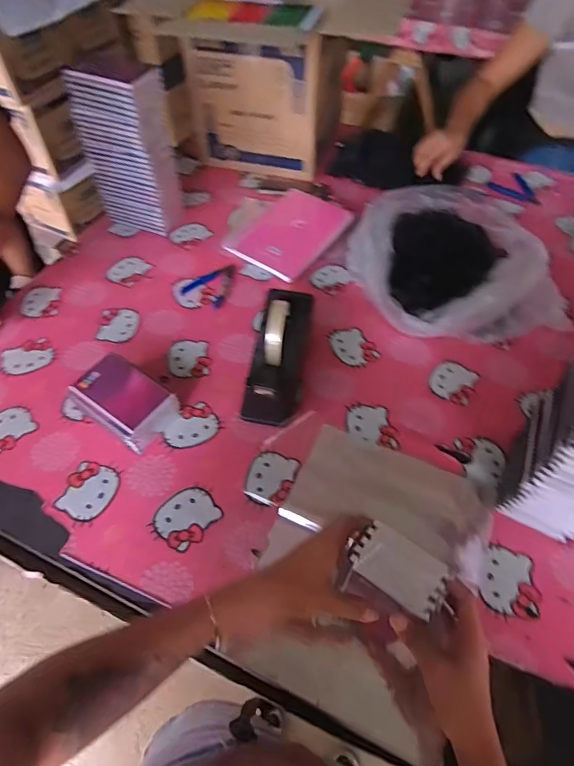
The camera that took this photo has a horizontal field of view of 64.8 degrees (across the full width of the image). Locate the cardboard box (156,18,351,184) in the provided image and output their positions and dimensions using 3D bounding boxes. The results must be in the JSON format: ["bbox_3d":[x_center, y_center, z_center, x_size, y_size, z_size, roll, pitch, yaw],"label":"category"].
[{"bbox_3d":[-0.058,-0.637,0.996,0.320,0.281,0.216,15,55,10],"label":"cardboard box"}]

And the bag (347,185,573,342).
[{"bbox_3d":[0.283,-0.219,0.814,0.306,0.108,0.352,-8,55,-6],"label":"bag"}]

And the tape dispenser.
[{"bbox_3d":[-0.008,-0.039,0.678,0.080,0.126,0.211,10,55,7],"label":"tape dispenser"}]

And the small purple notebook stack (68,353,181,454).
[{"bbox_3d":[-0.237,0.030,0.664,0.135,0.062,0.093,29,59,19],"label":"small purple notebook stack"}]

